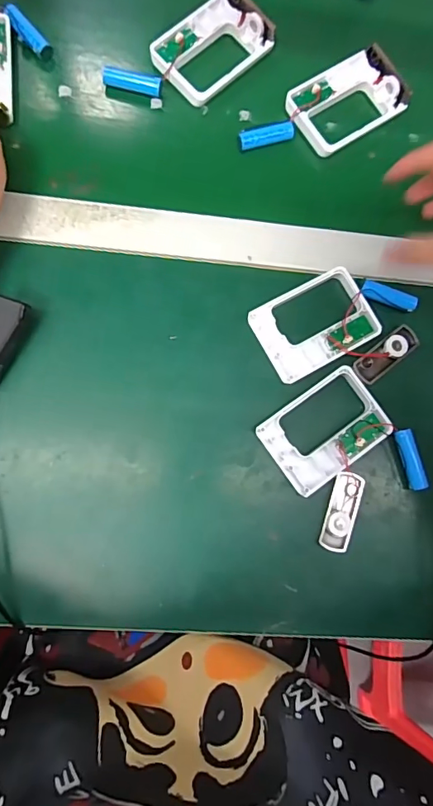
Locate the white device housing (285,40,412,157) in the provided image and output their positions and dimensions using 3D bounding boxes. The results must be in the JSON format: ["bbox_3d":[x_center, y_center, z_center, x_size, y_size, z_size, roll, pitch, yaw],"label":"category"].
[{"bbox_3d":[0.117,-0.273,0.421,0.103,0.015,0.069,-37,84,-7],"label":"white device housing"}]

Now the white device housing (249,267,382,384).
[{"bbox_3d":[0.081,-0.065,0.385,0.094,0.009,0.067,-29,83,-7],"label":"white device housing"}]

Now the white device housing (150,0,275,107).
[{"bbox_3d":[-0.004,-0.318,0.415,0.070,0.016,0.104,42,82,5],"label":"white device housing"}]

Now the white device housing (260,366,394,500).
[{"bbox_3d":[0.088,0.022,0.378,0.095,0.011,0.067,-36,84,-7],"label":"white device housing"}]

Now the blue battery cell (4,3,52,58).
[{"bbox_3d":[-0.164,-0.321,0.408,0.014,0.014,0.048,-42,95,-10],"label":"blue battery cell"}]

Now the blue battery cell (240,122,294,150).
[{"bbox_3d":[0.045,-0.234,0.411,0.051,0.012,0.013,-17,82,-5],"label":"blue battery cell"}]

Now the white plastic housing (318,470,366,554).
[{"bbox_3d":[0.101,0.087,0.373,0.025,0.011,0.062,16,80,0],"label":"white plastic housing"}]

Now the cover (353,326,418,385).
[{"bbox_3d":[0.143,-0.041,0.393,0.064,0.010,0.022,-37,84,-7],"label":"cover"}]

